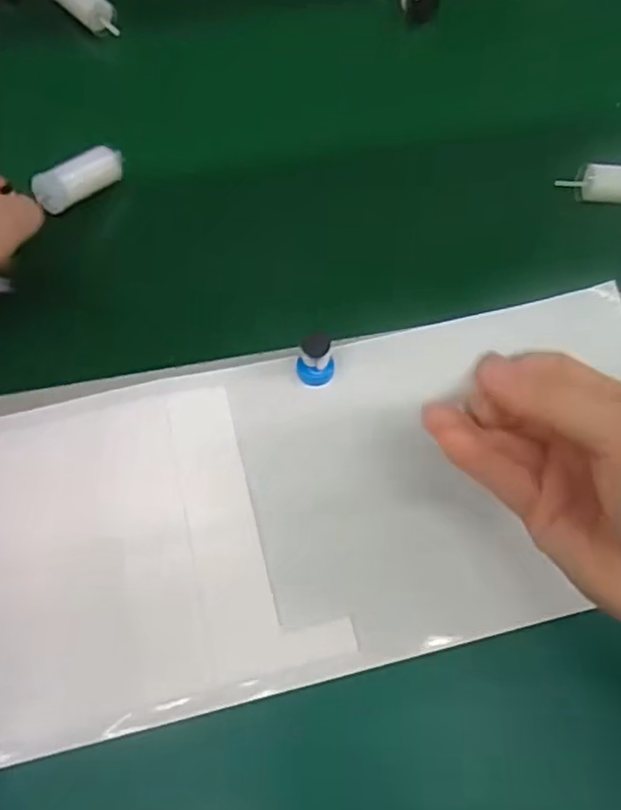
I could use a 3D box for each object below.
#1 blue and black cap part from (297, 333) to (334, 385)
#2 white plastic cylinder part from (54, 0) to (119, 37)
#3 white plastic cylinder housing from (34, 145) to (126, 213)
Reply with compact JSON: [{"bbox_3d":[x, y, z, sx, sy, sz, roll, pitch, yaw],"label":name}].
[{"bbox_3d":[0.003,-0.026,0.327,0.018,0.029,0.021,2,59,1],"label":"blue and black cap part"},{"bbox_3d":[-0.154,-0.270,0.447,0.061,0.017,0.023,44,67,8],"label":"white plastic cylinder part"},{"bbox_3d":[-0.127,-0.127,0.372,0.017,0.019,0.053,37,65,20],"label":"white plastic cylinder housing"}]

